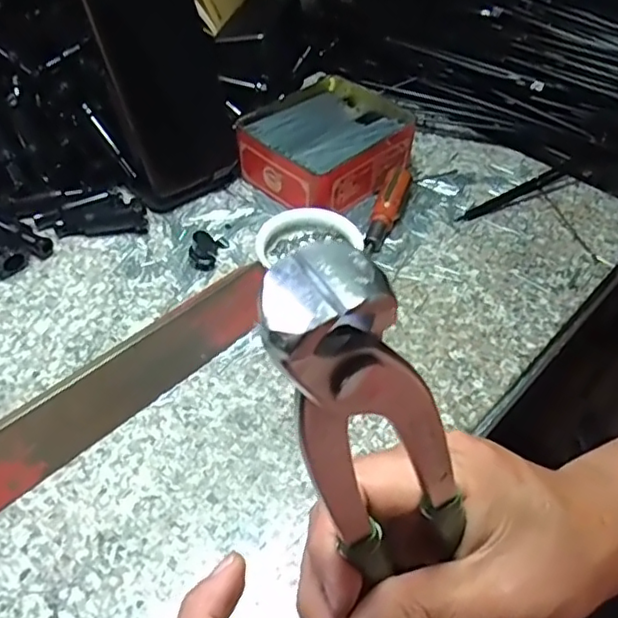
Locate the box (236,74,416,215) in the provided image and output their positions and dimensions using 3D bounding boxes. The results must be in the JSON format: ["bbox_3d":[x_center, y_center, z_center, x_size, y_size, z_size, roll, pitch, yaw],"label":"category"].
[{"bbox_3d":[0.013,-0.137,0.504,0.114,0.043,0.127,38,57,26],"label":"box"}]

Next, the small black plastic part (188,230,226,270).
[{"bbox_3d":[-0.073,-0.045,0.437,0.017,0.022,0.031,15,50,11],"label":"small black plastic part"}]

